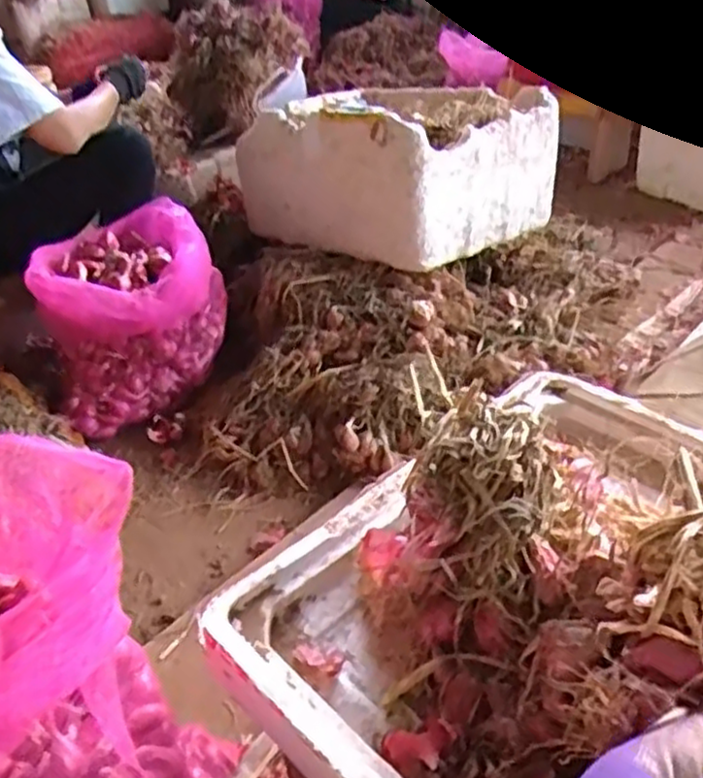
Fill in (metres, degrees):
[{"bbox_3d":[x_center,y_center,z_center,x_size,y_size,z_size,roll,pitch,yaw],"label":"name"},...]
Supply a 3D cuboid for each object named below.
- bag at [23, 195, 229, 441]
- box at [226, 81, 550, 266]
[{"bbox_3d":[-0.413,-0.156,1.413,0.323,0.278,0.345,-13,38,-7],"label":"bag"},{"bbox_3d":[0.072,-0.520,1.602,0.636,0.280,0.436,26,49,36],"label":"box"}]

